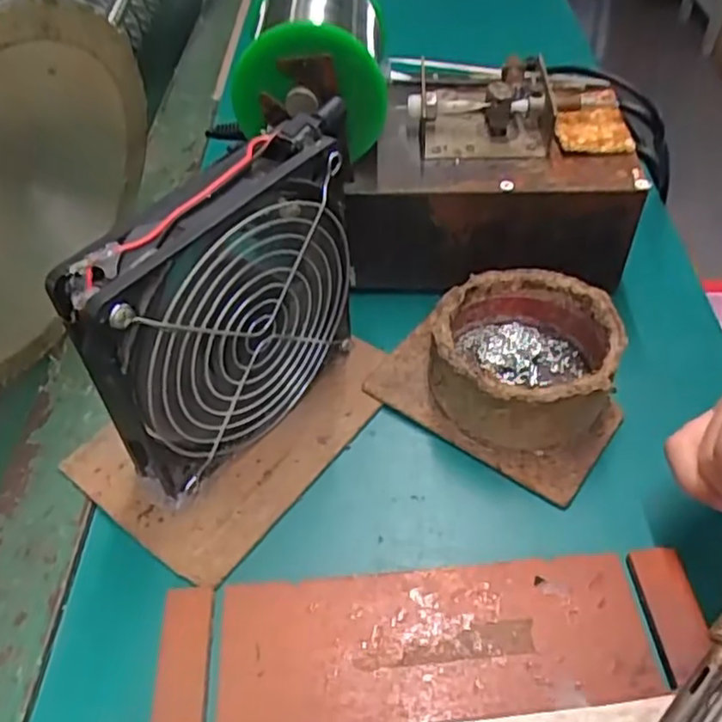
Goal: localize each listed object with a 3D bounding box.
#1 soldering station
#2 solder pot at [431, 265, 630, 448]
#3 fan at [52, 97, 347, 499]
[{"bbox_3d":[0.069,-0.106,0.374,0.148,0.081,0.115,3,50,6],"label":"soldering station"},{"bbox_3d":[0.075,-0.002,0.313,0.080,0.042,0.082,-2,49,2],"label":"solder pot"},{"bbox_3d":[-0.052,-0.017,0.275,0.028,0.129,0.124,27,56,24],"label":"fan"}]

